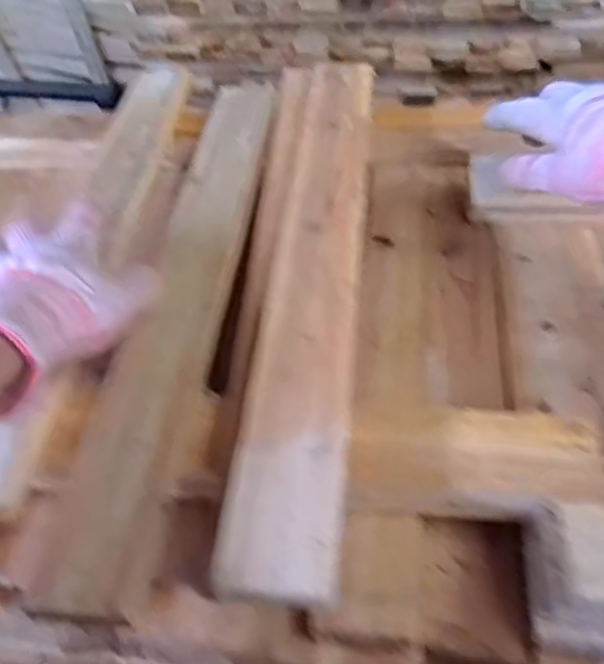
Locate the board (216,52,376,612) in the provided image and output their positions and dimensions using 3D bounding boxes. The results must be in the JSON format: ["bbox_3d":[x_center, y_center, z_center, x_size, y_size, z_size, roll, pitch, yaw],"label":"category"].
[{"bbox_3d":[0.012,-0.061,0.471,0.058,0.019,0.493,1,45,8],"label":"board"}]

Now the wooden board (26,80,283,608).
[{"bbox_3d":[-0.073,-0.048,0.489,0.070,0.023,0.502,2,45,9],"label":"wooden board"}]

